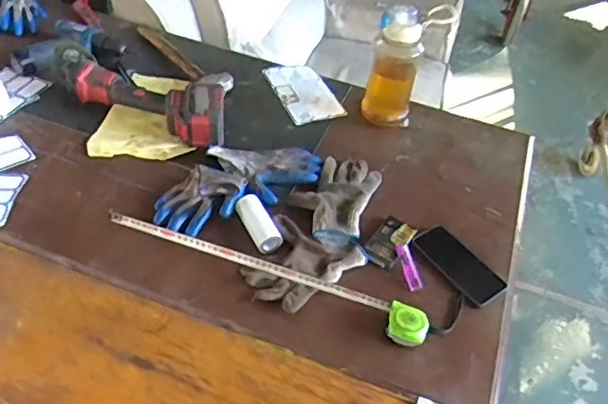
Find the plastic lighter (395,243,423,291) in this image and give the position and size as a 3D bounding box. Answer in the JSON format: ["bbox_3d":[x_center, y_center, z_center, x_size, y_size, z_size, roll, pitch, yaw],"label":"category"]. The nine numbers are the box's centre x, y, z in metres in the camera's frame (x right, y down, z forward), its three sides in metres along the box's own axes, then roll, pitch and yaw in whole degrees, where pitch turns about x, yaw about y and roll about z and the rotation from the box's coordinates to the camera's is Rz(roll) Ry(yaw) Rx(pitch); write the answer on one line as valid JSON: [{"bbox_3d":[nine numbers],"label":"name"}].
[{"bbox_3d":[0.167,0.102,0.908,0.020,0.011,0.083,-5,46,-12],"label":"plastic lighter"}]

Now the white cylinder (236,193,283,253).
[{"bbox_3d":[-0.076,0.034,0.950,0.036,0.032,0.112,-19,51,-24],"label":"white cylinder"}]

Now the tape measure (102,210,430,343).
[{"bbox_3d":[-0.058,0.104,0.898,0.515,0.033,0.057,20,46,12],"label":"tape measure"}]

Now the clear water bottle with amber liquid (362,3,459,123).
[{"bbox_3d":[0.191,-0.259,1.117,0.111,0.243,0.083,-21,51,-25],"label":"clear water bottle with amber liquid"}]

